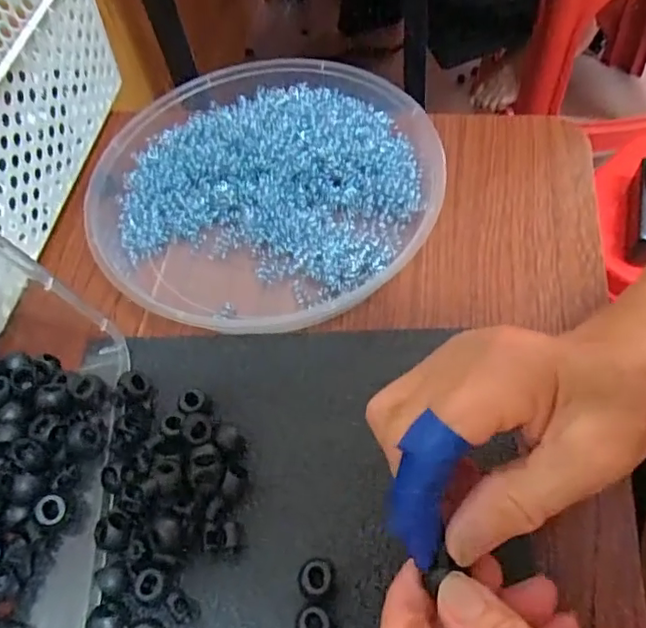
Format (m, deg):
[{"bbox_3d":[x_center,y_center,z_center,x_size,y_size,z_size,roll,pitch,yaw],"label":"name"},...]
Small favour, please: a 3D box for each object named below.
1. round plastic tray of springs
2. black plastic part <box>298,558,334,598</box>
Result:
[{"bbox_3d":[-0.044,-0.092,0.390,0.228,0.030,0.218,-3,58,5],"label":"round plastic tray of springs"},{"bbox_3d":[-0.003,0.123,0.267,0.016,0.011,0.016,-3,58,5],"label":"black plastic part"}]

